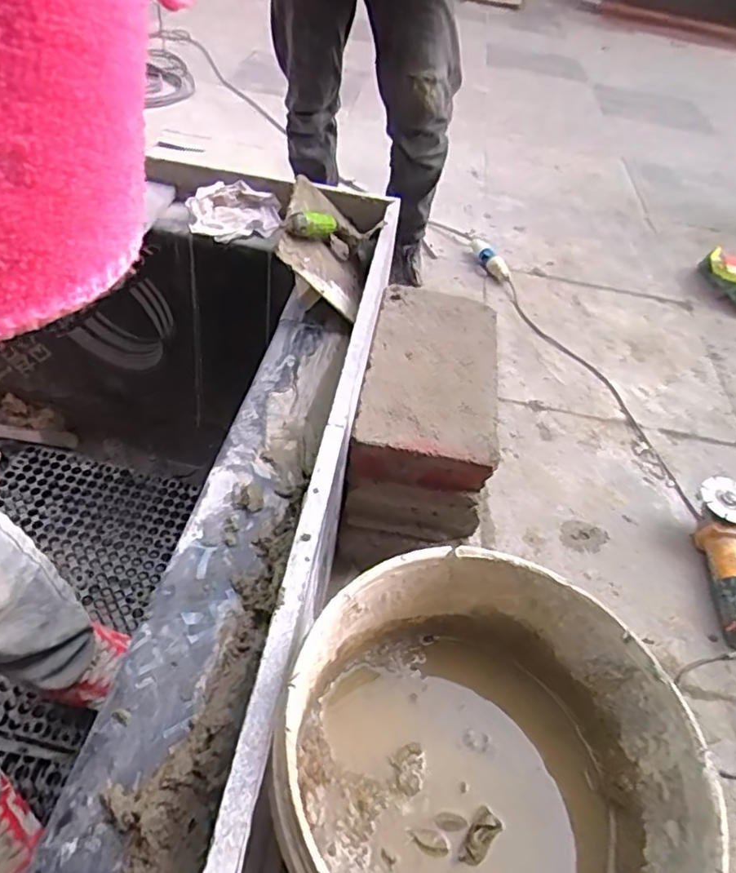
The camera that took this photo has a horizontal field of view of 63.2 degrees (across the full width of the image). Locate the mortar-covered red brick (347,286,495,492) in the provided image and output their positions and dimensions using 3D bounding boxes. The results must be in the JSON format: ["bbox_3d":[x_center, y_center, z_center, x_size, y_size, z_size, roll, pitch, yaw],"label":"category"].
[{"bbox_3d":[0.098,-0.096,0.921,0.192,0.070,0.400,11,47,1],"label":"mortar-covered red brick"}]

